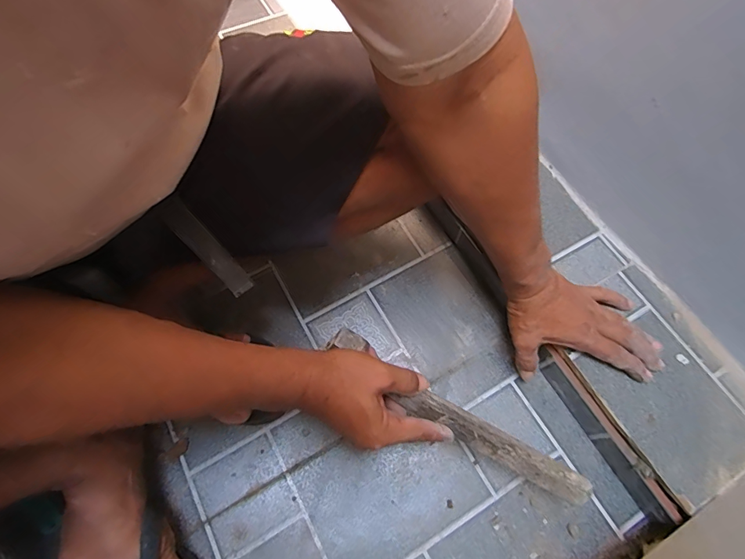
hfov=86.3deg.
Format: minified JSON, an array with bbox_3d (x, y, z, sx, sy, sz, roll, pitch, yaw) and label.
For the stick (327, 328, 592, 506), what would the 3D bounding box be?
[{"bbox_3d":[0.087,0.144,0.405,0.304,0.030,0.033,33,69,-4],"label":"stick"}]

